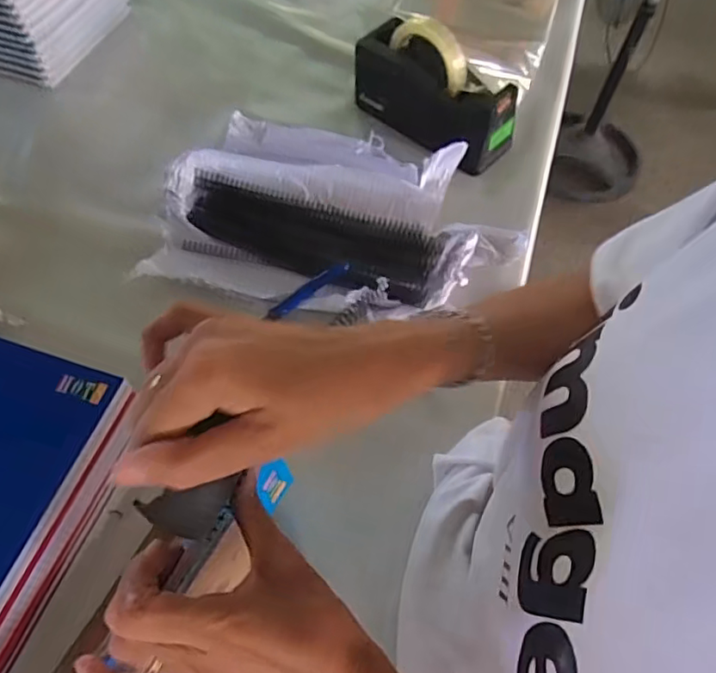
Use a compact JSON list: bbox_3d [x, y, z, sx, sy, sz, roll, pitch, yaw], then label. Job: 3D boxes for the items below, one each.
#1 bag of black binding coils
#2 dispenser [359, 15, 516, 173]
[{"bbox_3d":[-0.021,-0.135,0.631,0.378,0.039,0.231,12,61,7],"label":"bag of black binding coils"},{"bbox_3d":[0.094,-0.302,0.675,0.206,0.118,0.075,36,67,19],"label":"dispenser"}]

